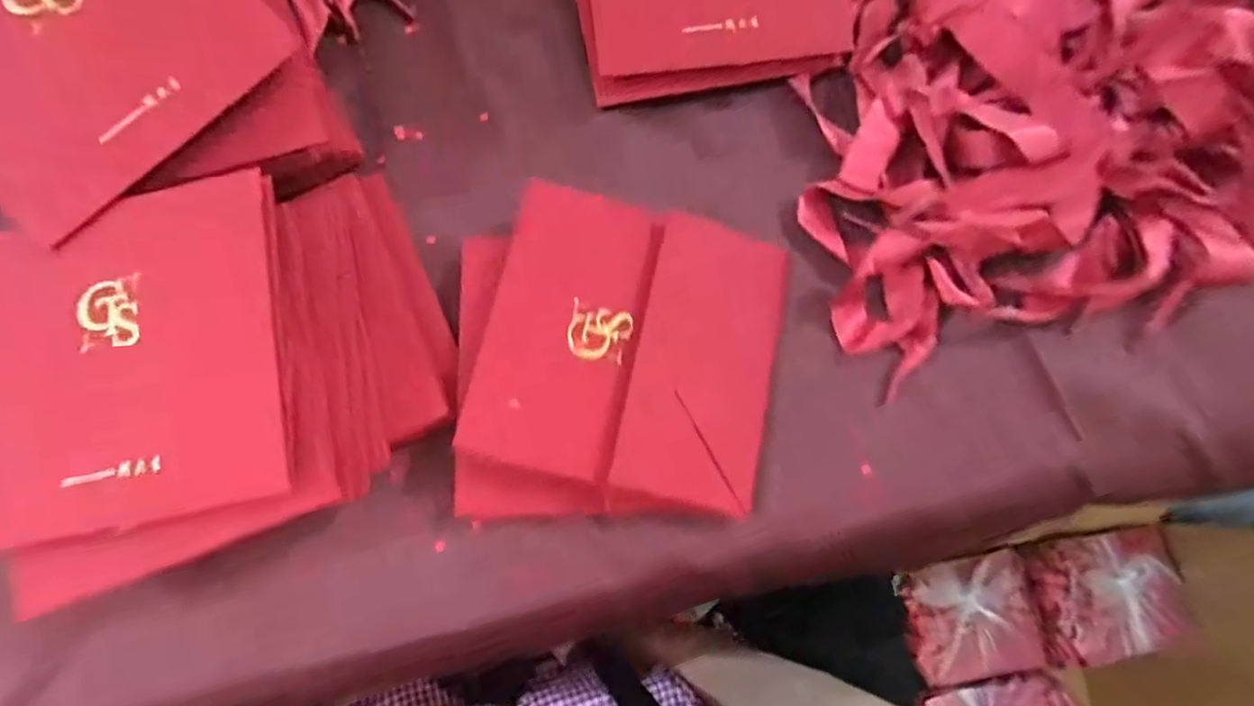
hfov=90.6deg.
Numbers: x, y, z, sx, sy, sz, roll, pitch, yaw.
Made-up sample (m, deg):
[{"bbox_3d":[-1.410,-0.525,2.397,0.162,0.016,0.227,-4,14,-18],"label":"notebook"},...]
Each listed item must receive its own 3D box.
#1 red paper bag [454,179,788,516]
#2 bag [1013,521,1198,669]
[{"bbox_3d":[0.004,-0.007,0.300,0.136,0.012,0.139,14,75,-2],"label":"red paper bag"},{"bbox_3d":[0.596,0.289,0.744,0.182,0.051,0.141,-11,77,-2],"label":"bag"}]

